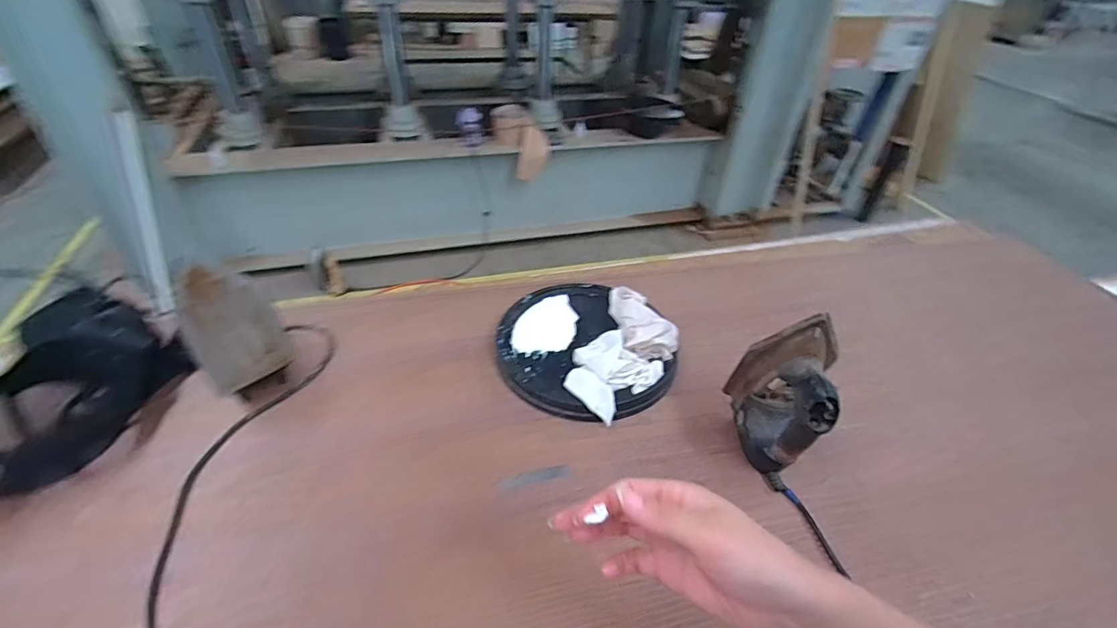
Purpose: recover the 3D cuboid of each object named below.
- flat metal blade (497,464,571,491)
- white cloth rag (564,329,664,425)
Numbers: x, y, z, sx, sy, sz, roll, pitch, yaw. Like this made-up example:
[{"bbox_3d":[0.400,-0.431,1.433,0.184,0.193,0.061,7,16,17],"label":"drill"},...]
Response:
[{"bbox_3d":[-0.036,0.242,0.731,0.108,0.004,0.021,-11,43,-8],"label":"flat metal blade"},{"bbox_3d":[0.082,0.093,0.813,0.142,0.037,0.128,-29,50,-33],"label":"white cloth rag"}]

